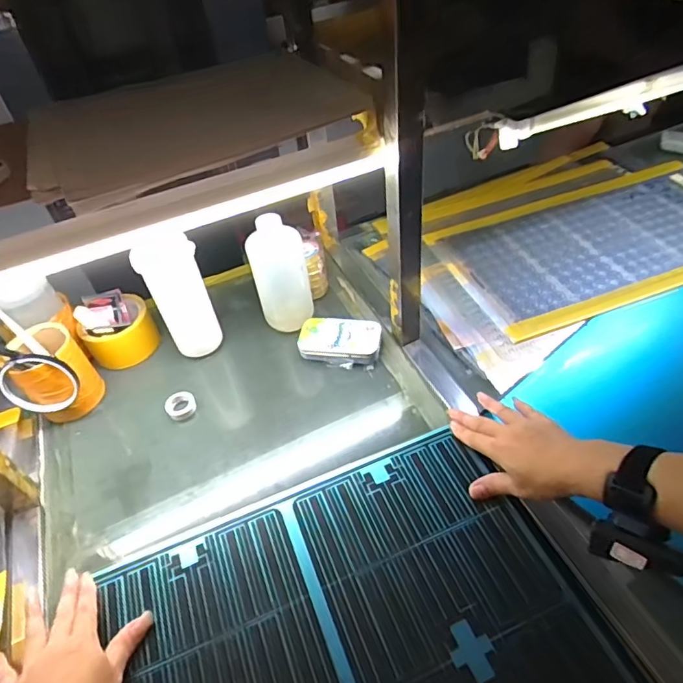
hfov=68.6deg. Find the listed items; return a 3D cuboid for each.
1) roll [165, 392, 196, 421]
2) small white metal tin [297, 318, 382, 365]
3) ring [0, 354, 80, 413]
[{"bbox_3d":[-0.207,0.083,0.648,0.036,0.017,0.031,-18,48,-11],"label":"roll"},{"bbox_3d":[-0.002,0.001,0.696,0.110,0.030,0.063,2,50,4],"label":"small white metal tin"},{"bbox_3d":[-0.364,0.049,0.600,0.082,0.082,0.013,-10,33,-13],"label":"ring"}]

